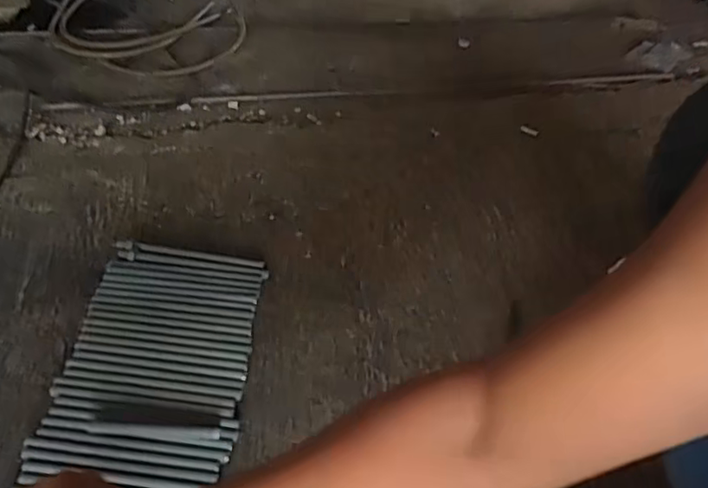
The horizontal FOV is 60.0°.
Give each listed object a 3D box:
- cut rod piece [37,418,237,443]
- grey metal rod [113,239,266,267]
[{"bbox_3d":[-0.204,0.190,0.624,0.134,0.008,0.013,2,45,0],"label":"cut rod piece"},{"bbox_3d":[-0.218,0.010,0.805,0.201,0.010,0.017,6,45,3],"label":"grey metal rod"}]

